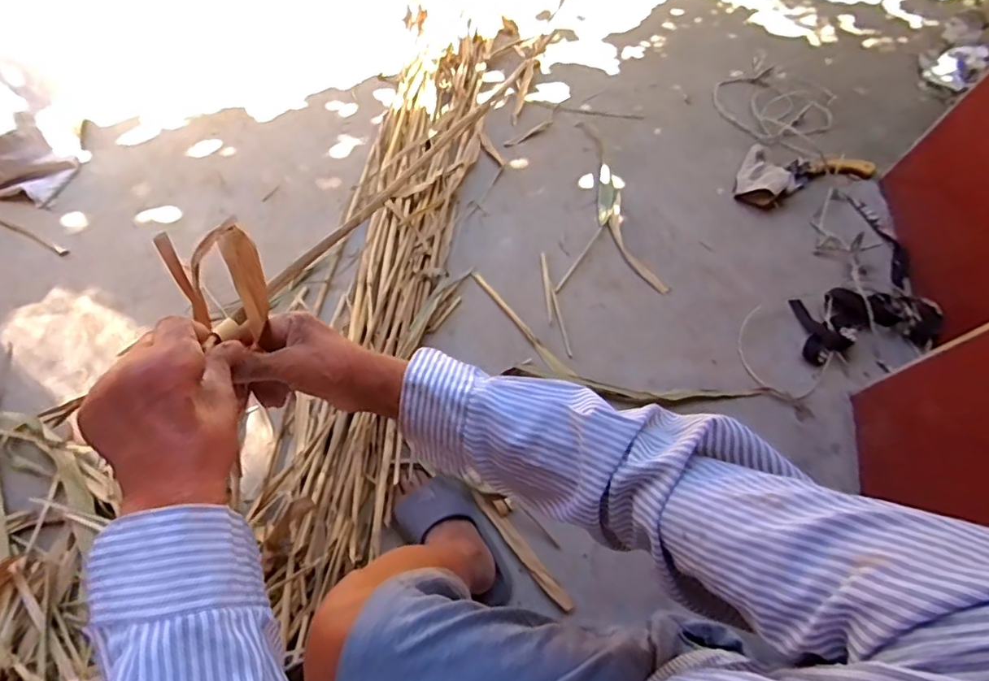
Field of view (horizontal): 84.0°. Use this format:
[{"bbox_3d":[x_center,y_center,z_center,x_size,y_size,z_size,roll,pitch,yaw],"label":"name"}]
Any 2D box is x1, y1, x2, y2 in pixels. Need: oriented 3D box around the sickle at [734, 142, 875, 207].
[{"bbox_3d":[0.734,-0.430,1.328,0.365,0.055,0.176,-19,69,-9],"label":"sickle"}]

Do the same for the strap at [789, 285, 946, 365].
[{"bbox_3d":[0.741,-0.044,1.108,0.284,0.041,0.154,-10,68,-5],"label":"strap"}]

